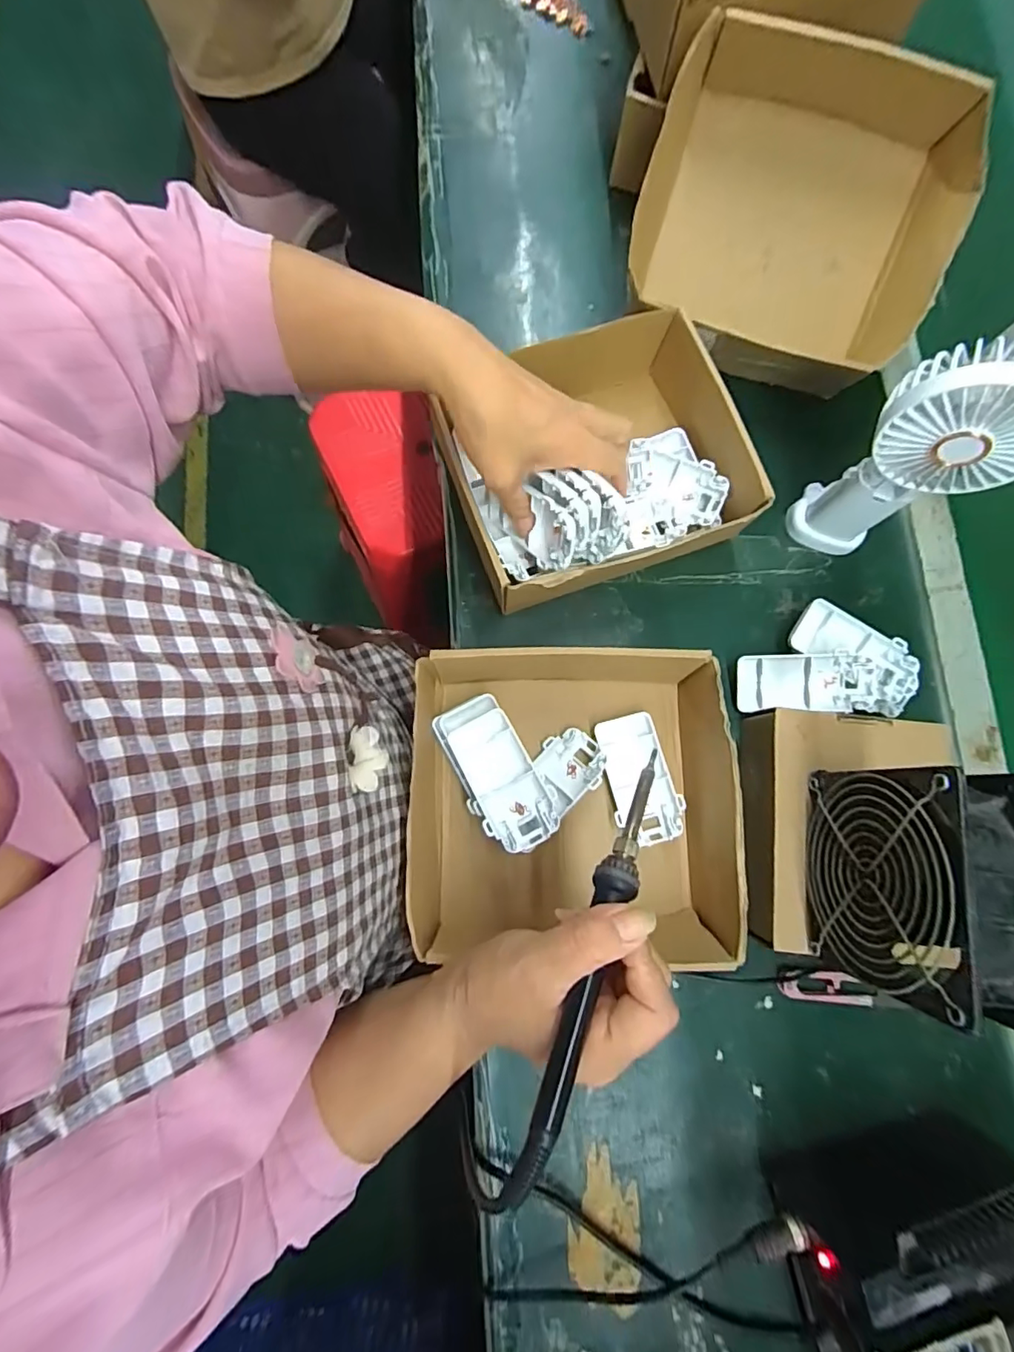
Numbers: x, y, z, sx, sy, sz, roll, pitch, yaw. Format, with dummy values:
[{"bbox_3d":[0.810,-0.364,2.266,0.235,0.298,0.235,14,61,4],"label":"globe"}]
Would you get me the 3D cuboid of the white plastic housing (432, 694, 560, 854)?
[{"bbox_3d":[-0.008,0.068,0.379,0.051,0.021,0.113,-31,67,-5],"label":"white plastic housing"}]

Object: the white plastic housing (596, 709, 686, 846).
[{"bbox_3d":[0.101,0.079,0.410,0.049,0.019,0.095,-13,81,-4],"label":"white plastic housing"}]

